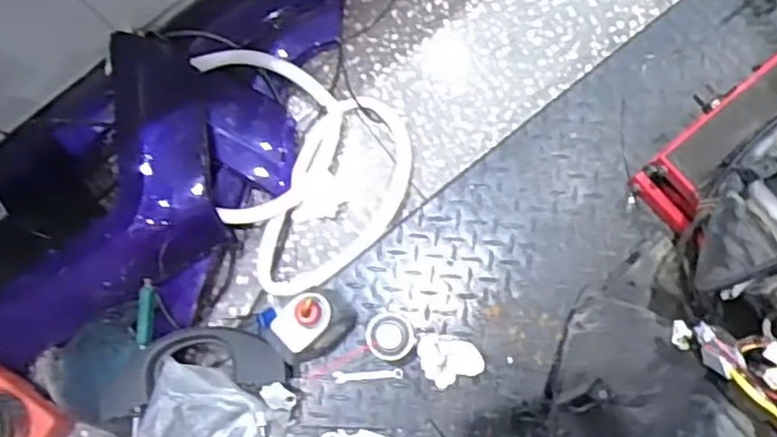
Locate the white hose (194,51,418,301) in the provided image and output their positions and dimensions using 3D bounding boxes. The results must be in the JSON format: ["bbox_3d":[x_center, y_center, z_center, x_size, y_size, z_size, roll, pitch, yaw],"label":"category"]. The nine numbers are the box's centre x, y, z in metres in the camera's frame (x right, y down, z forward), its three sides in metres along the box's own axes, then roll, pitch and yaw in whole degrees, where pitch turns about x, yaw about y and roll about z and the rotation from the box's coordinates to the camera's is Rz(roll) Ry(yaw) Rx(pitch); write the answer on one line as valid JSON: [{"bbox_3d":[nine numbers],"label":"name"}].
[{"bbox_3d":[-0.165,-0.118,1.457,0.412,0.063,0.517,-7,81,4],"label":"white hose"}]

